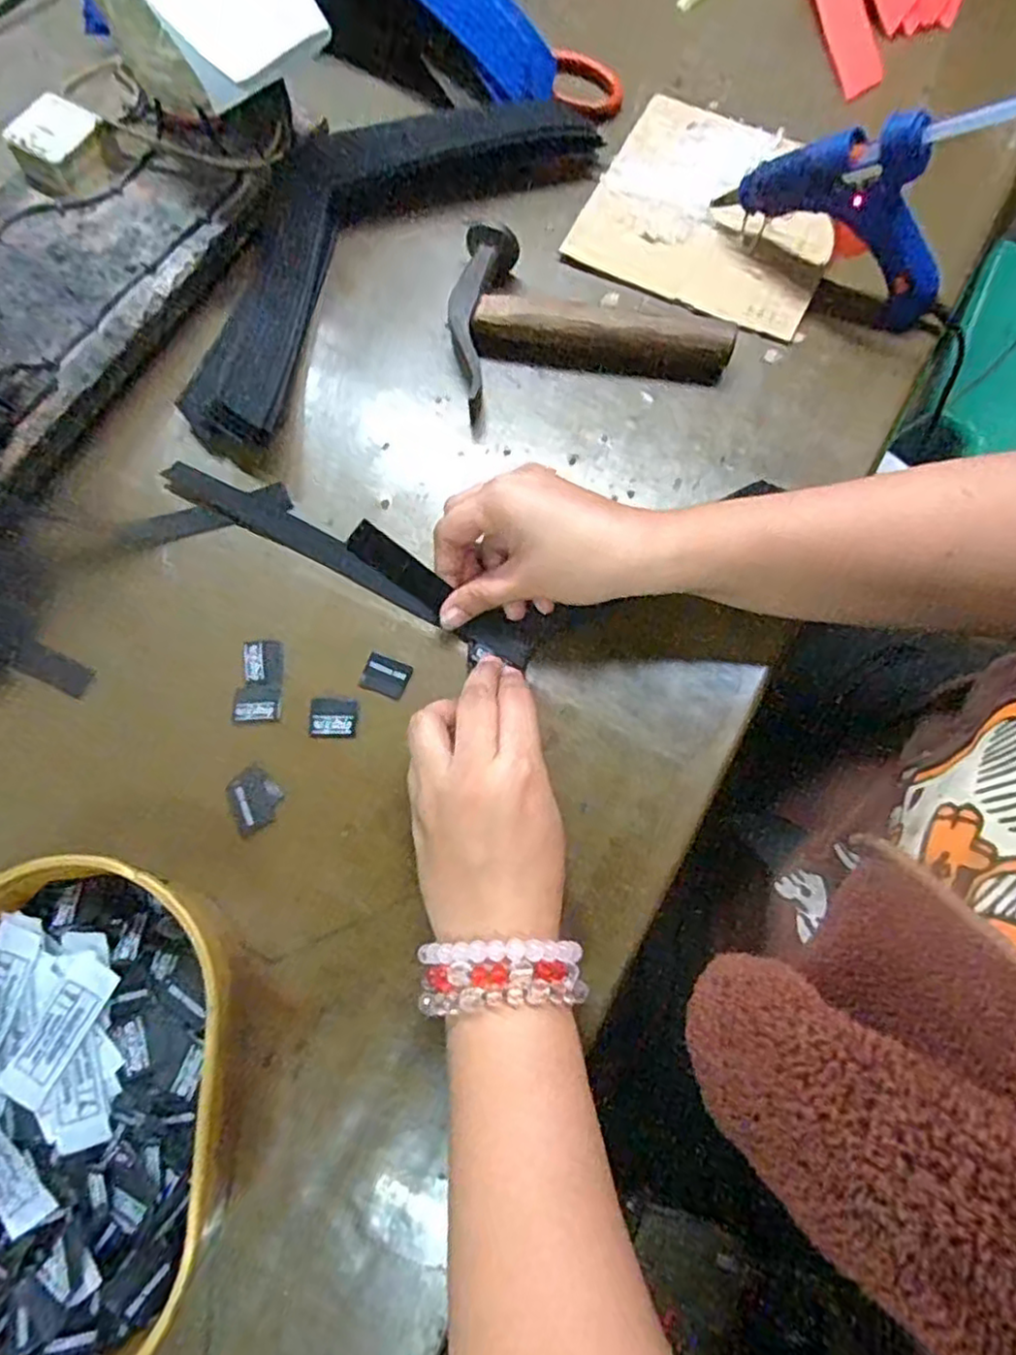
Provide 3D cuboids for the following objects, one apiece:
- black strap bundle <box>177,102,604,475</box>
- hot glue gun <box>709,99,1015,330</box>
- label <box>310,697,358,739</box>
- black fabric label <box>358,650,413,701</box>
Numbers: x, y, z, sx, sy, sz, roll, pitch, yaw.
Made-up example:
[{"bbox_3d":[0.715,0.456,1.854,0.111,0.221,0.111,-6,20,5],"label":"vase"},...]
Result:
[{"bbox_3d":[-0.096,-0.278,0.428,0.130,0.023,0.326,40,78,9],"label":"black strap bundle"},{"bbox_3d":[0.197,-0.276,0.378,0.146,0.120,0.028,30,77,7],"label":"hot glue gun"},{"bbox_3d":[-0.090,0.021,0.354,0.024,0.004,0.020,2,75,0],"label":"label"},{"bbox_3d":[-0.065,-0.001,0.360,0.024,0.004,0.020,21,76,5],"label":"black fabric label"}]

